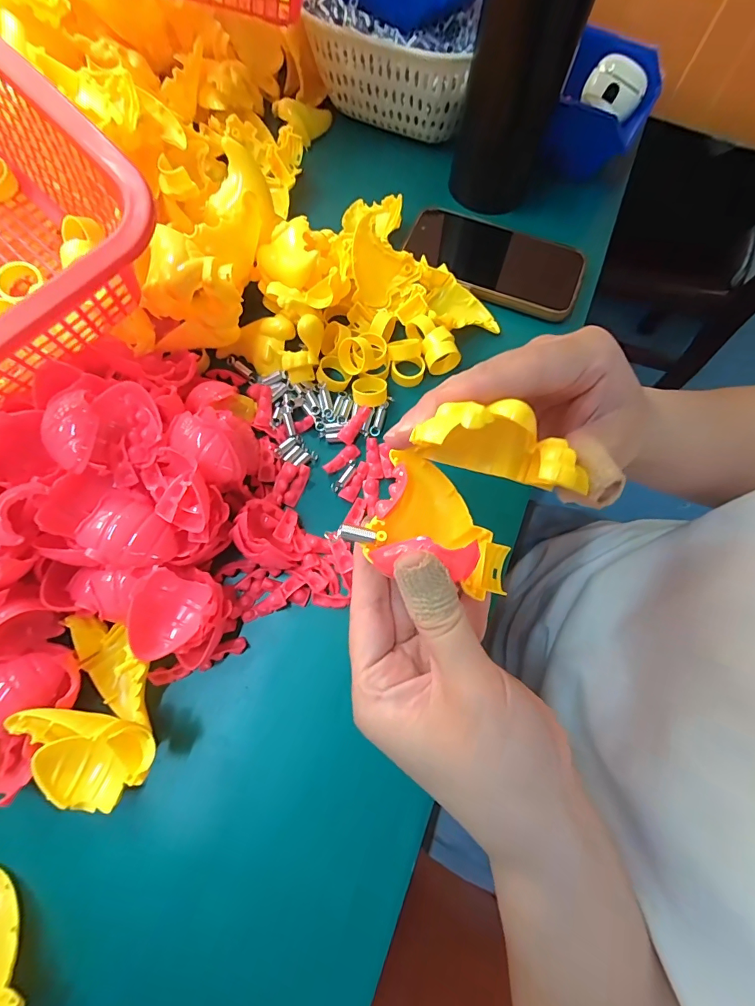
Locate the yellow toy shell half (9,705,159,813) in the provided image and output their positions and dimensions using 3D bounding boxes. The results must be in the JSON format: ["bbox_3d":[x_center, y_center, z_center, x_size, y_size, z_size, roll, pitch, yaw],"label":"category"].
[{"bbox_3d":[-0.151,0.131,0.212,0.077,0.027,0.045,8,70,1],"label":"yellow toy shell half"}]

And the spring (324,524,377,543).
[{"bbox_3d":[-0.012,0.013,0.185,0.022,0.004,0.007,3,69,-12],"label":"spring"}]

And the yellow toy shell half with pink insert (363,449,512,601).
[{"bbox_3d":[0.031,0.011,0.203,0.064,0.034,0.057,16,70,4],"label":"yellow toy shell half with pink insert"}]

